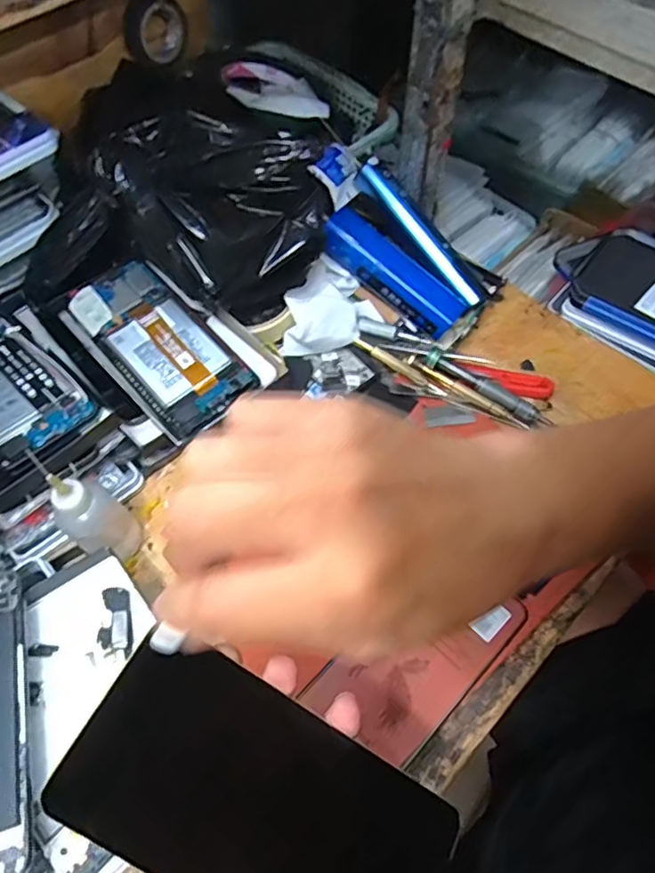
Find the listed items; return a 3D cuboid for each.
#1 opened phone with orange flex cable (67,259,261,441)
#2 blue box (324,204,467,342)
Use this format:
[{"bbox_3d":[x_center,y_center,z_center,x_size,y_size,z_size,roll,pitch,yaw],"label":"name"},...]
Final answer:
[{"bbox_3d":[-0.126,-0.071,0.453,0.072,0.011,0.162,-37,67,-20],"label":"opened phone with orange flex cable"},{"bbox_3d":[0.053,-0.135,0.501,0.128,0.027,0.033,39,65,-2],"label":"blue box"}]

